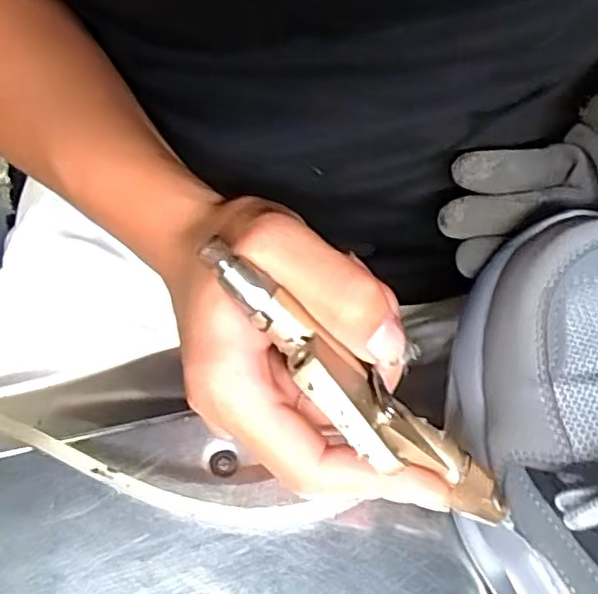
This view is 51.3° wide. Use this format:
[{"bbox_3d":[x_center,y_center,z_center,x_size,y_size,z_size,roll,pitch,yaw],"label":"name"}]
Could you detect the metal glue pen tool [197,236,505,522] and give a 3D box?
[{"bbox_3d":[0.019,0.031,0.186,0.122,0.022,0.026,42,71,-9],"label":"metal glue pen tool"}]

